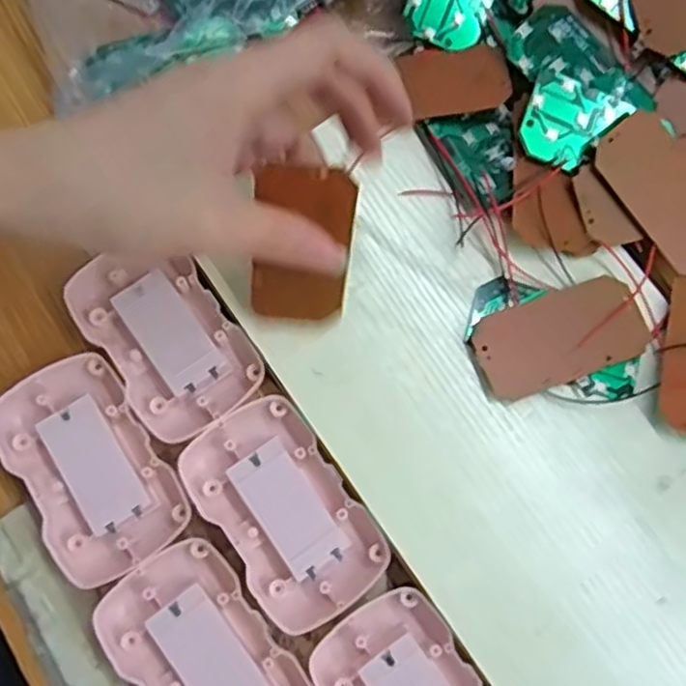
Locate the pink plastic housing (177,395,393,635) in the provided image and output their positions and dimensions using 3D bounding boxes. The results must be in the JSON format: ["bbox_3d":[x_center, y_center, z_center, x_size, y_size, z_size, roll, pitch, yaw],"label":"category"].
[{"bbox_3d":[-0.024,0.069,0.294,0.054,0.013,0.088,-34,81,-9],"label":"pink plastic housing"}]

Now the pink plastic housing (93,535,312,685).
[{"bbox_3d":[-0.053,0.125,0.281,0.055,0.017,0.087,-37,82,-10],"label":"pink plastic housing"}]

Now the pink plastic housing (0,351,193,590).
[{"bbox_3d":[-0.104,0.052,0.297,0.054,0.016,0.087,-33,81,-9],"label":"pink plastic housing"}]

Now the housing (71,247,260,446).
[{"bbox_3d":[-0.076,-0.002,0.310,0.053,0.013,0.085,-35,81,-9],"label":"housing"}]

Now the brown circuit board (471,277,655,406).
[{"bbox_3d":[0.094,-0.003,0.305,0.074,0.005,0.038,-20,79,-7],"label":"brown circuit board"}]

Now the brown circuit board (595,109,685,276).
[{"bbox_3d":[0.144,-0.066,0.319,0.037,0.004,0.074,-37,90,-7],"label":"brown circuit board"}]

